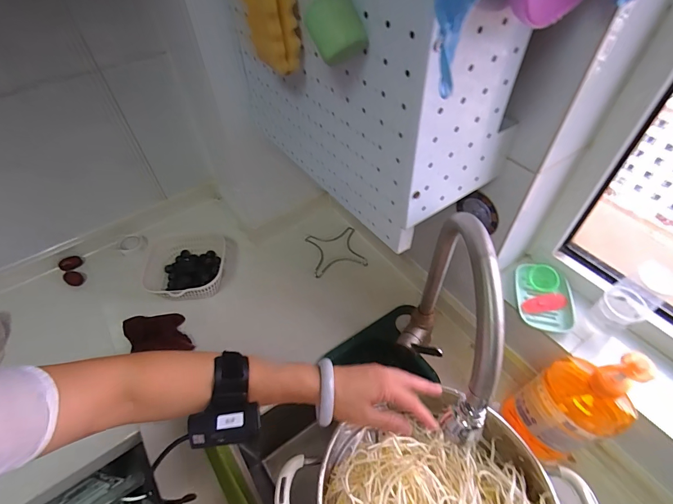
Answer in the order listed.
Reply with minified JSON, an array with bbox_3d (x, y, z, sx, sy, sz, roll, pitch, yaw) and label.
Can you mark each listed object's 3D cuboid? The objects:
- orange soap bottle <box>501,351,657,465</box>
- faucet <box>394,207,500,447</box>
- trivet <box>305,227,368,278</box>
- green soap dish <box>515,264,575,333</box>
[{"bbox_3d":[0.325,0.210,0.491,0.068,0.278,0.106,-17,53,-16],"label":"orange soap bottle"},{"bbox_3d":[0.139,0.109,0.458,0.058,0.334,0.243,10,50,6],"label":"faucet"},{"bbox_3d":[-0.003,-0.003,0.874,0.120,0.016,0.121,-11,51,-11],"label":"trivet"},{"bbox_3d":[0.341,0.074,0.586,0.082,0.026,0.120,9,50,6],"label":"green soap dish"}]

